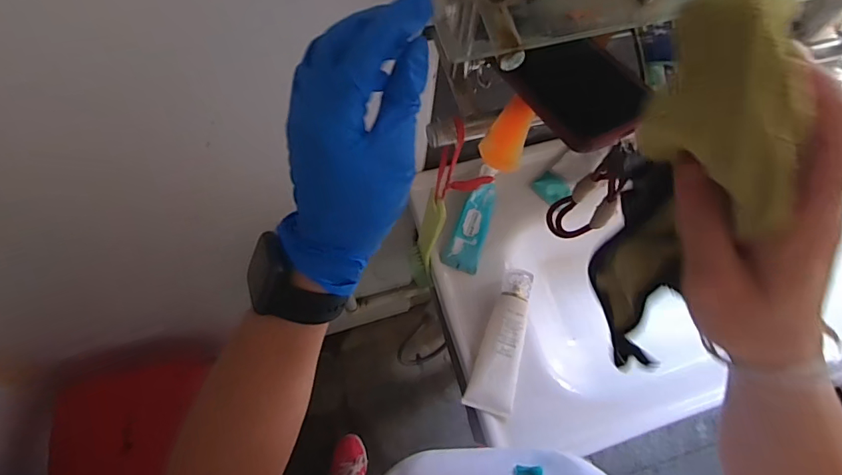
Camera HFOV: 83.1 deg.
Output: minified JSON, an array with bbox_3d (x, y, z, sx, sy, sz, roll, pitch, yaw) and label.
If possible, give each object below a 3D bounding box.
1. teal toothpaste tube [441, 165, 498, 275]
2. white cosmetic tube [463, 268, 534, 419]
[{"bbox_3d":[0.072,-0.025,0.625,0.044,0.022,0.141,20,82,5],"label":"teal toothpaste tube"},{"bbox_3d":[0.104,0.124,0.574,0.058,0.035,0.171,19,67,5],"label":"white cosmetic tube"}]

